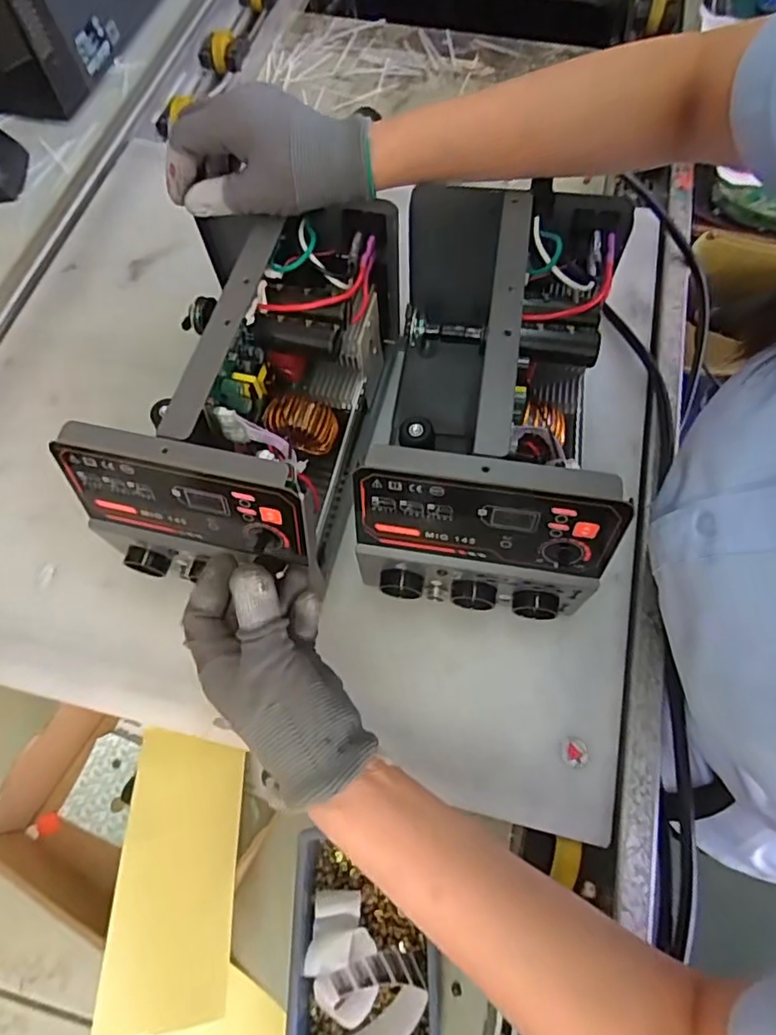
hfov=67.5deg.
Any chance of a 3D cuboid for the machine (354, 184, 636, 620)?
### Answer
[{"bbox_3d":[0.077,-0.078,0.427,0.143,0.172,0.272,9,65,6],"label":"machine"}]

